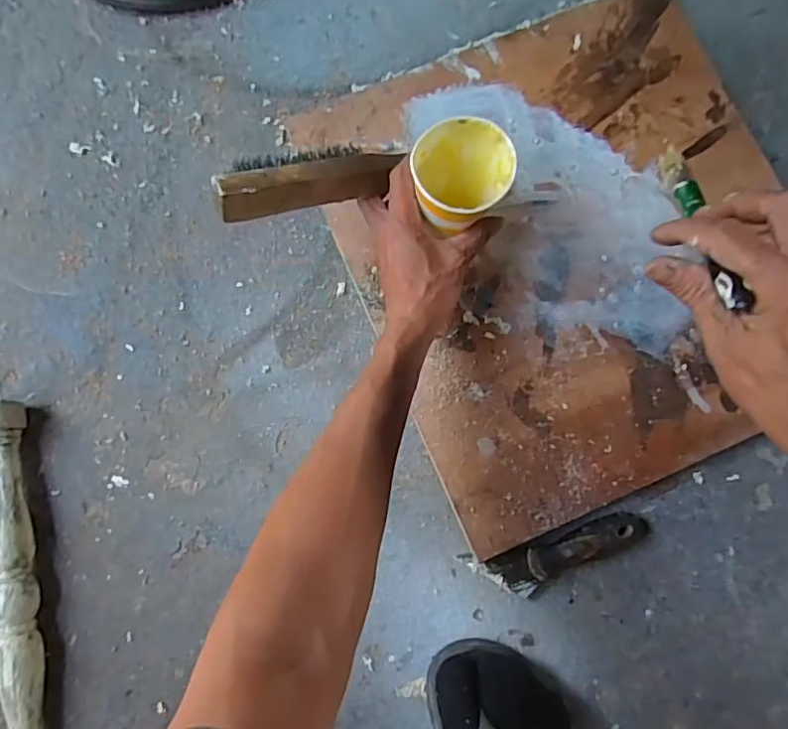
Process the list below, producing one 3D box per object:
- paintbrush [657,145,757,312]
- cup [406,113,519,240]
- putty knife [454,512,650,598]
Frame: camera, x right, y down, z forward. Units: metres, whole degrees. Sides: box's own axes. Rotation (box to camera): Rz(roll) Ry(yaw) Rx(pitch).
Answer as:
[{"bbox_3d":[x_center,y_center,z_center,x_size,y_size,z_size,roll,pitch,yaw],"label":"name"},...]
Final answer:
[{"bbox_3d":[0.188,-0.094,0.352,0.017,0.014,0.179,11,45,0],"label":"paintbrush"},{"bbox_3d":[0.053,-0.145,0.469,0.072,0.090,0.075,0,81,-2],"label":"cup"},{"bbox_3d":[0.153,0.178,0.522,0.169,0.028,0.048,-15,82,-4],"label":"putty knife"}]

